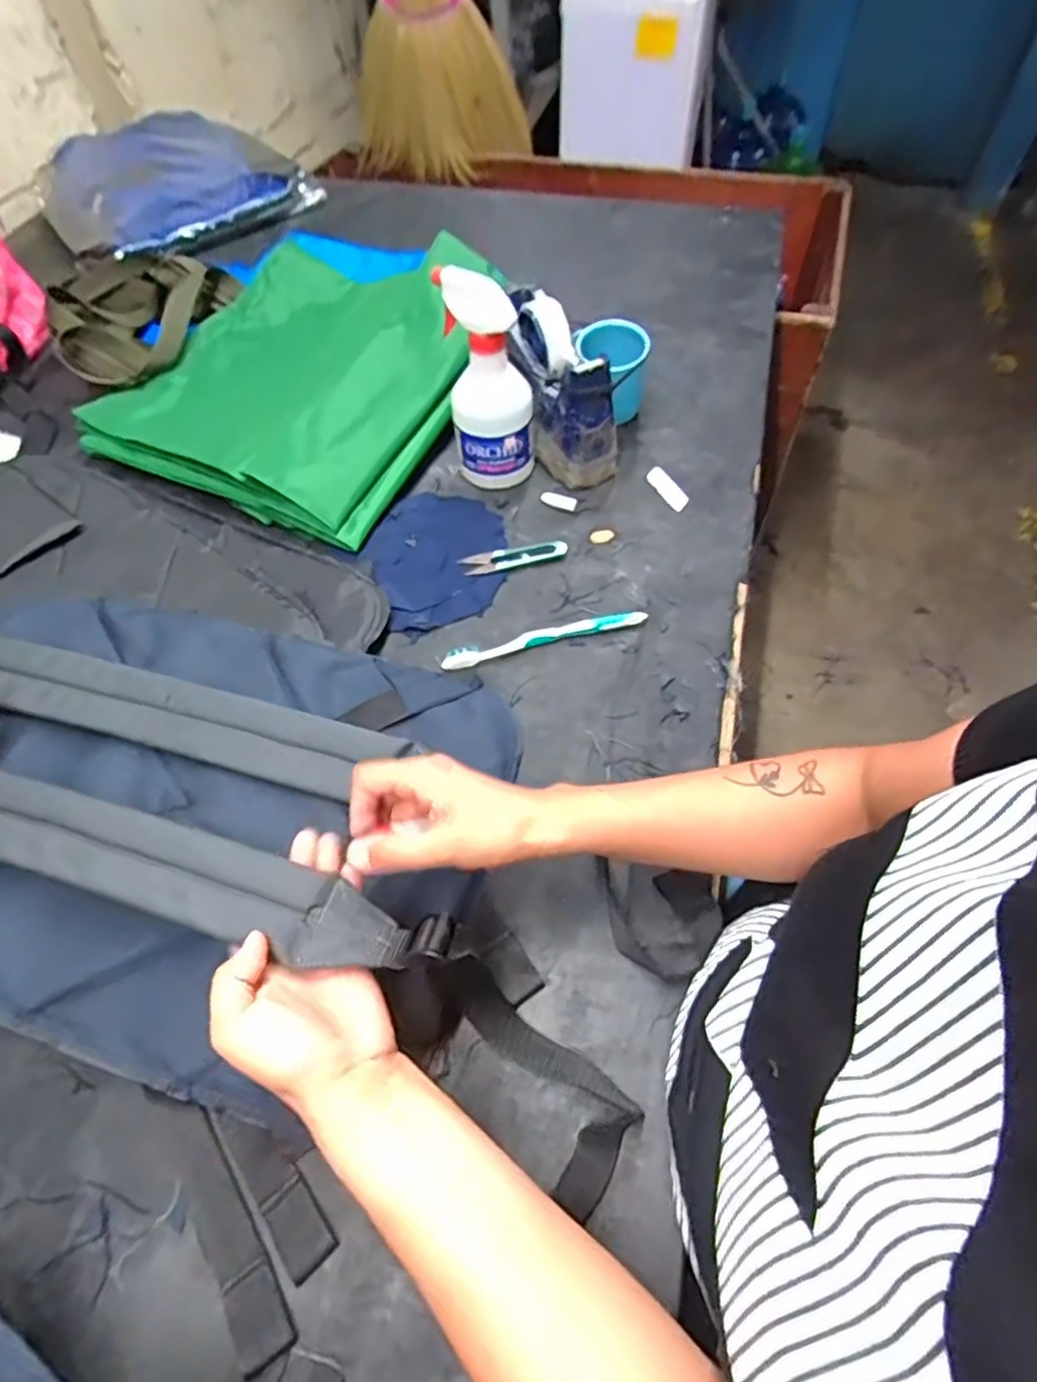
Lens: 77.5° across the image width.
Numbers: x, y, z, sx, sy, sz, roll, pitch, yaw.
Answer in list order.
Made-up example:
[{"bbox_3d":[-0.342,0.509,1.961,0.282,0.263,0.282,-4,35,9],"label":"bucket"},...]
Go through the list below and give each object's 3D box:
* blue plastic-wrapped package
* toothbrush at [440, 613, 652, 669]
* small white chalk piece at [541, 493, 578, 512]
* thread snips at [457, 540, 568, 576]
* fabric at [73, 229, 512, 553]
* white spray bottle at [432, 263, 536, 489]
[{"bbox_3d":[-0.580,-0.816,1.042,0.362,0.062,0.400,-40,64,-21],"label":"blue plastic-wrapped package"},{"bbox_3d":[0.022,-0.048,0.559,0.177,0.017,0.021,-15,58,-7],"label":"toothbrush"},{"bbox_3d":[0.040,-0.191,0.650,0.036,0.012,0.010,15,59,12],"label":"small white chalk piece"},{"bbox_3d":[-0.004,-0.128,0.613,0.098,0.009,0.024,-13,57,-5],"label":"thread snips"},{"bbox_3d":[-0.230,-0.374,0.712,0.385,0.086,0.390,21,61,16],"label":"fabric"},{"bbox_3d":[-0.028,-0.286,0.613,0.080,0.189,0.066,-1,57,2],"label":"white spray bottle"}]

